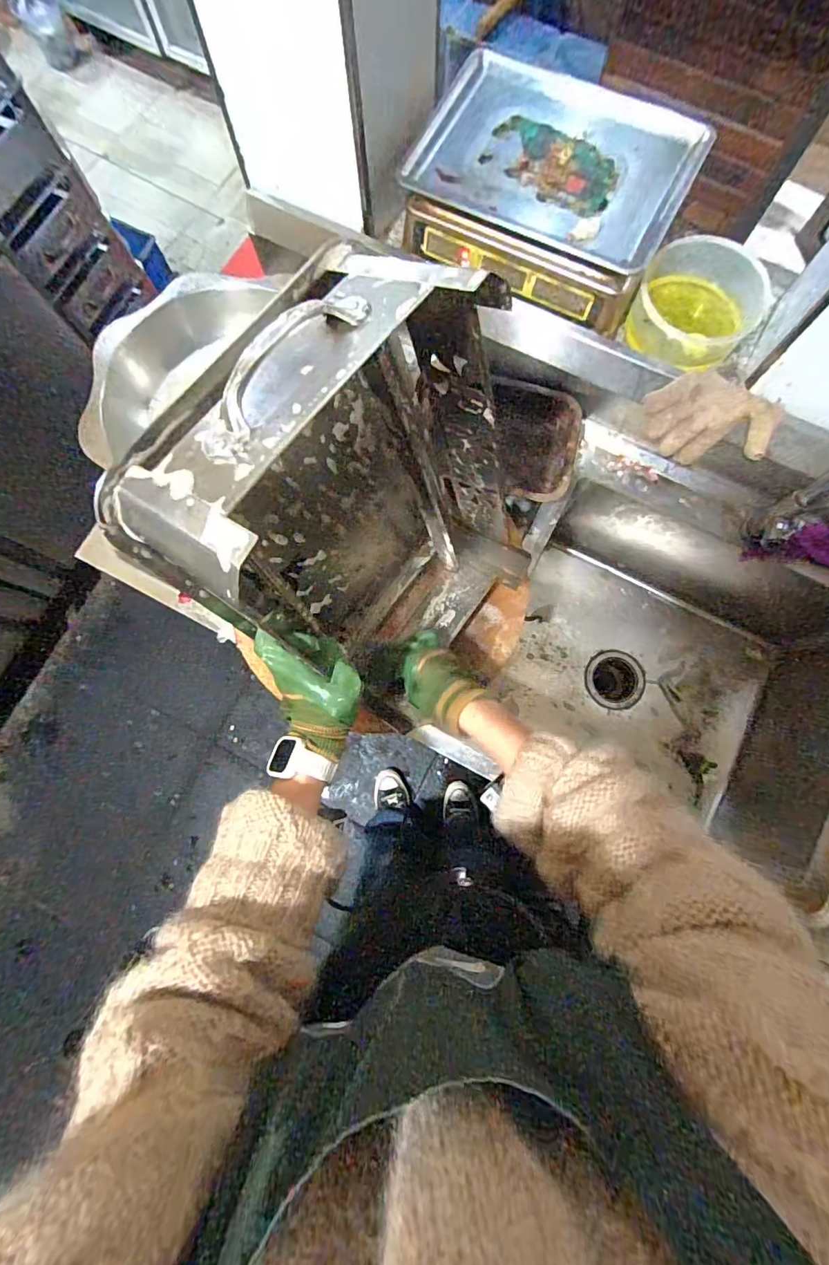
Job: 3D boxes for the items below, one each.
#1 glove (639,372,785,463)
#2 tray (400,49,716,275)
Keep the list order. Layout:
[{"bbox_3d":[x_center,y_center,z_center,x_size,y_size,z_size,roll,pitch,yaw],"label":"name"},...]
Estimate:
[{"bbox_3d":[0.391,-0.285,0.653,0.162,0.096,0.058,26,81,6],"label":"glove"},{"bbox_3d":[0.188,-0.617,0.618,0.333,0.027,0.255,29,81,6],"label":"tray"}]

